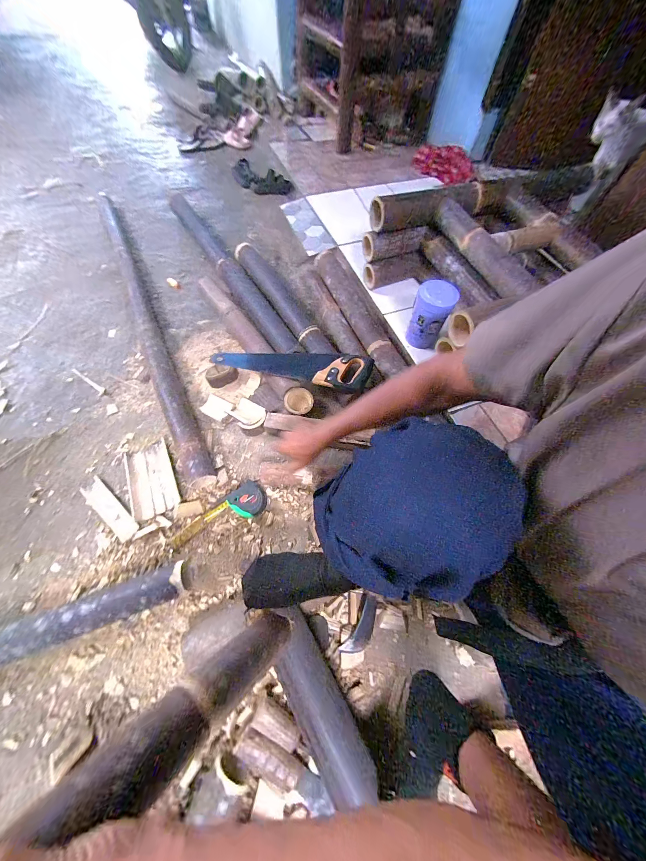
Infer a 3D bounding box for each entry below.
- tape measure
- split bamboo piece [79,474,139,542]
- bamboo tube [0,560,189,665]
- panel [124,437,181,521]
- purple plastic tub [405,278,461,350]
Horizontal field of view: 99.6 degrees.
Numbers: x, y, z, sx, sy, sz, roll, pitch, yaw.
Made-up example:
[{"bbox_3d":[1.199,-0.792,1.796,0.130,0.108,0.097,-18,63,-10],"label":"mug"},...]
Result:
[{"bbox_3d":[-0.248,0.194,0.646,0.230,0.046,0.082,-22,66,-14],"label":"tape measure"},{"bbox_3d":[-0.513,0.187,0.657,0.188,0.009,0.050,37,67,15],"label":"split bamboo piece"},{"bbox_3d":[-0.525,0.383,0.532,0.491,0.070,0.075,-18,65,-12],"label":"bamboo tube"},{"bbox_3d":[-0.437,0.122,0.692,0.107,0.010,0.193,-23,66,-14],"label":"panel"},{"bbox_3d":[0.306,-0.335,0.781,0.101,0.156,0.096,25,65,10],"label":"purple plastic tub"}]

